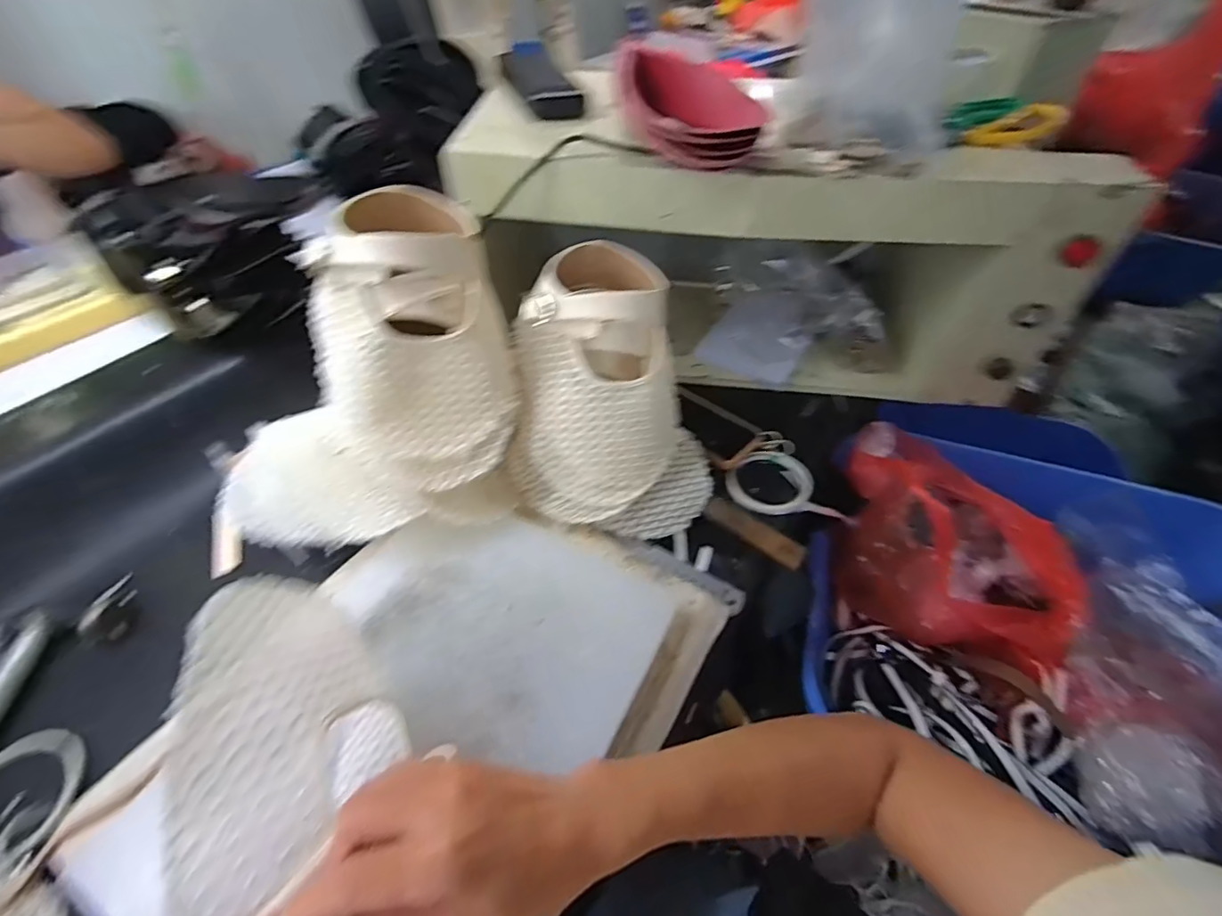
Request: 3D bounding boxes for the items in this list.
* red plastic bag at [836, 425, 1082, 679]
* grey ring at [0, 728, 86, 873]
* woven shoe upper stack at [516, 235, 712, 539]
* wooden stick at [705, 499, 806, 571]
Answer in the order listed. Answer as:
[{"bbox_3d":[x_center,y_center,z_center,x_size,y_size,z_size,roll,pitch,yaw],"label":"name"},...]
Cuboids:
[{"bbox_3d":[0.420,0.096,0.654,0.268,0.183,0.235,8,49,5],"label":"red plastic bag"},{"bbox_3d":[-0.437,0.251,0.394,0.083,0.016,0.093,-13,50,-13],"label":"grey ring"},{"bbox_3d":[0.003,-0.065,0.534,0.194,0.187,0.201,1,48,-1],"label":"woven shoe upper stack"},{"bbox_3d":[0.146,0.074,0.550,0.103,0.010,0.029,33,55,24],"label":"wooden stick"}]

